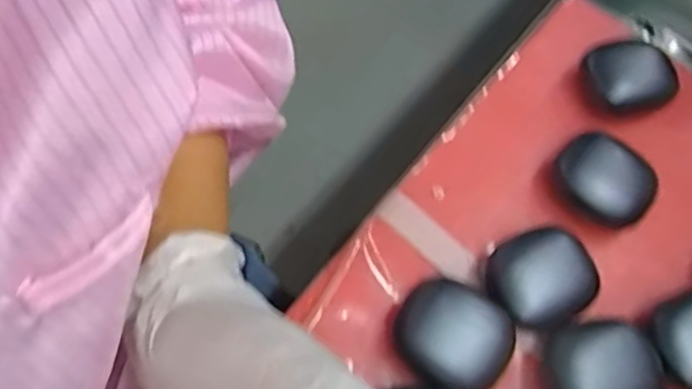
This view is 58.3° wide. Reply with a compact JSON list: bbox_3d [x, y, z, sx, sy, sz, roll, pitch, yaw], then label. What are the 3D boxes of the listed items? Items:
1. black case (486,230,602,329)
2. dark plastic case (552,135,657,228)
[{"bbox_3d":[0.101,0.044,0.322,0.050,0.028,0.047,-30,68,-18],"label":"black case"},{"bbox_3d":[0.146,-0.006,0.355,0.054,0.027,0.039,41,67,17],"label":"dark plastic case"}]

